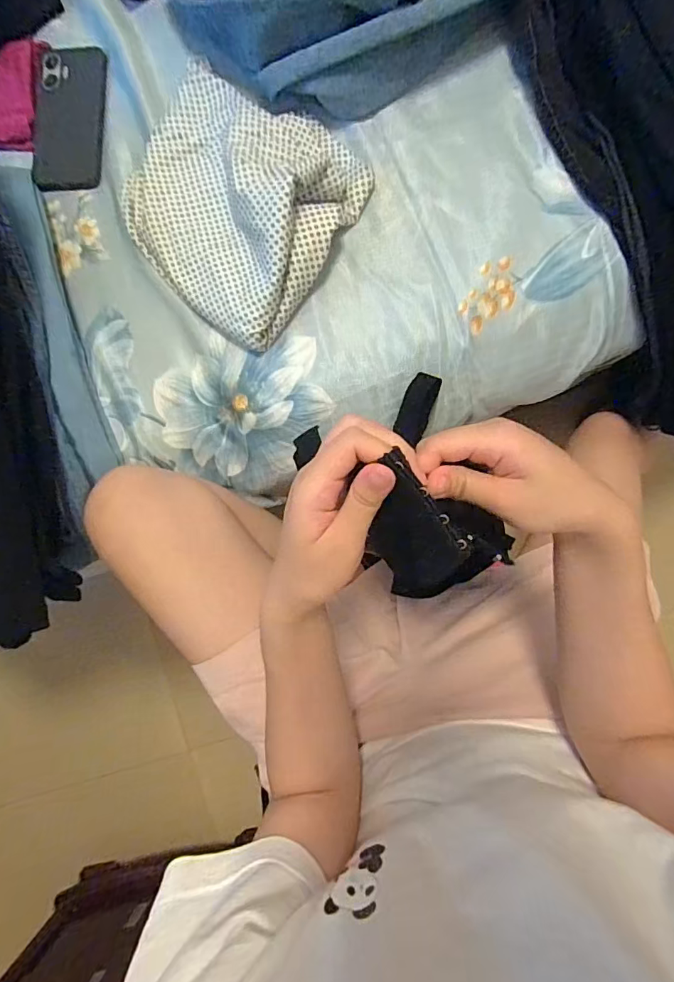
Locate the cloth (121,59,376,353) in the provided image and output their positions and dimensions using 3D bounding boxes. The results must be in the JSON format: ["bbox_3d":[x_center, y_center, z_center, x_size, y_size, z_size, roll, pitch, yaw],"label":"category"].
[{"bbox_3d":[-0.112,-0.303,0.481,0.242,0.046,0.228,35,93,6],"label":"cloth"}]

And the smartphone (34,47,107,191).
[{"bbox_3d":[-0.310,-0.436,0.543,0.078,0.016,0.165,2,89,7],"label":"smartphone"}]

